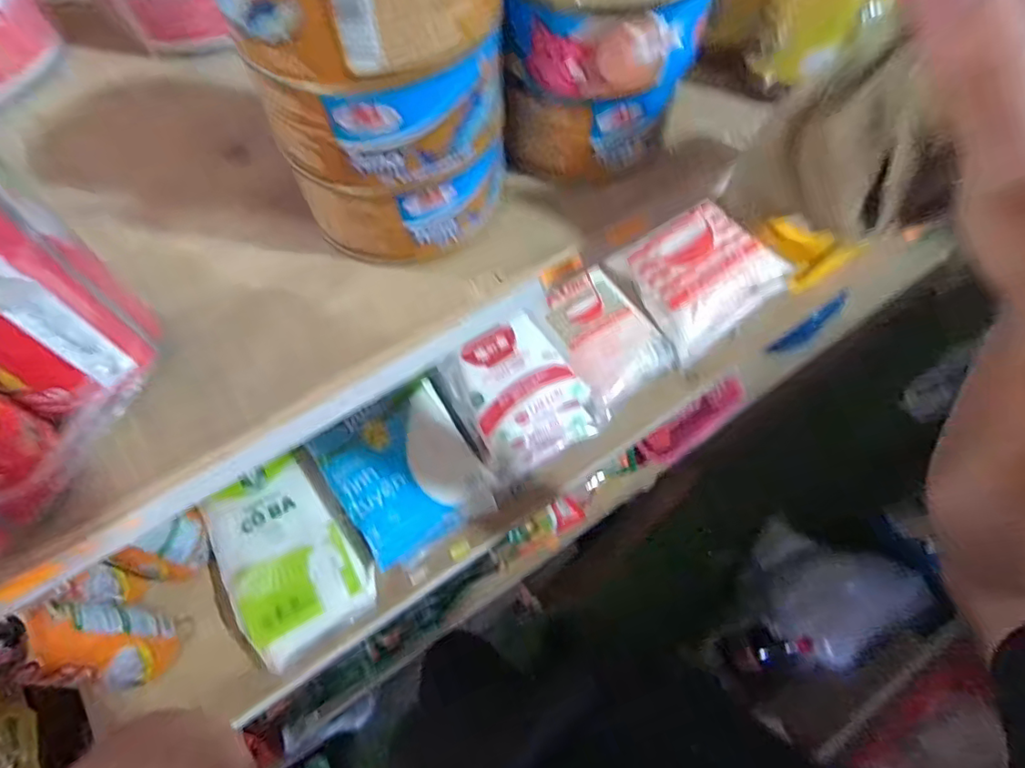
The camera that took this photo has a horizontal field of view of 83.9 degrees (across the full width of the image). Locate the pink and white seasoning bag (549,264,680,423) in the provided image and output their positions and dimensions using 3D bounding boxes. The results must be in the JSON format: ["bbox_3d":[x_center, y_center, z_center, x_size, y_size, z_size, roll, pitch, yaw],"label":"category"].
[{"bbox_3d":[0.105,-0.056,0.649,0.108,0.043,0.148,-29,67,-13],"label":"pink and white seasoning bag"}]

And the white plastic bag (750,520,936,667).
[{"bbox_3d":[0.604,0.404,1.111,0.259,0.158,0.207,34,69,16],"label":"white plastic bag"}]

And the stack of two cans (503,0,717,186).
[{"bbox_3d":[0.034,-0.136,0.224,0.073,0.078,0.076,2,64,2],"label":"stack of two cans"}]

